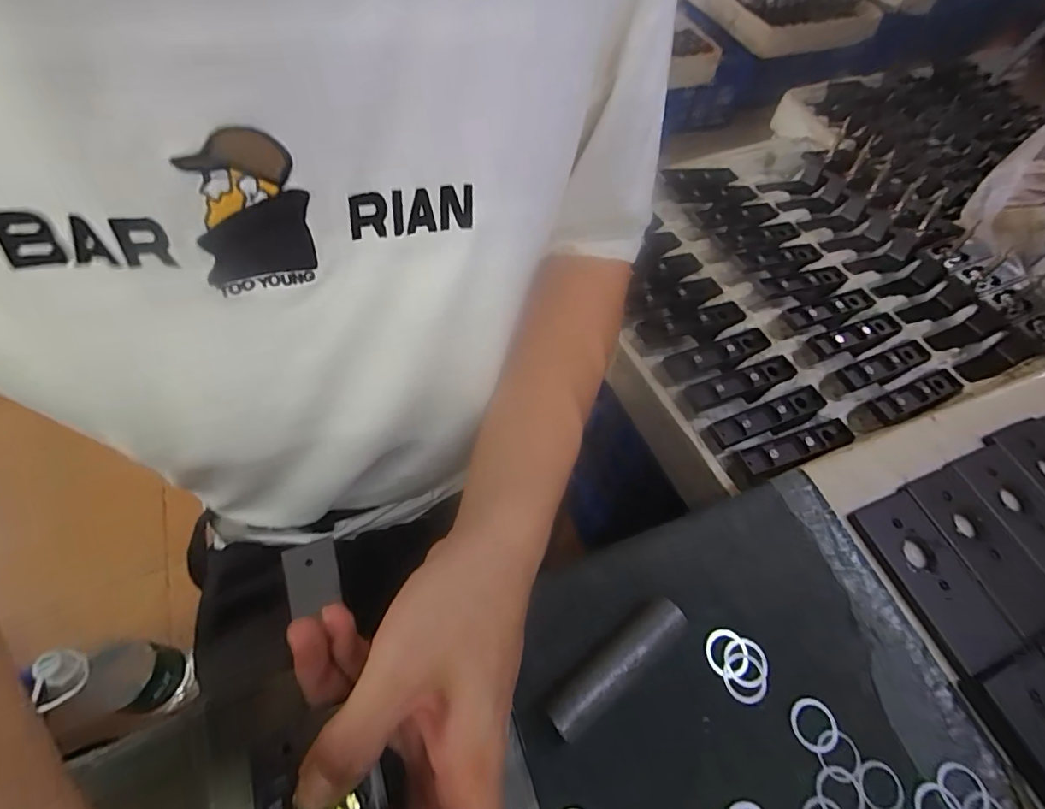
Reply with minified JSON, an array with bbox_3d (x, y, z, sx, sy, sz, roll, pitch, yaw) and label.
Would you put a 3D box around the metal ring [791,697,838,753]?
[{"bbox_3d":[0.167,0.182,0.283,0.025,0.004,0.026,2,58,-3],"label":"metal ring"}]

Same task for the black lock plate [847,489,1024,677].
[{"bbox_3d":[0.265,0.108,0.318,0.048,0.008,0.102,-19,62,-14],"label":"black lock plate"}]

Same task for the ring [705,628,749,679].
[{"bbox_3d":[0.123,0.149,0.297,0.025,0.004,0.026,2,58,-3],"label":"ring"}]

